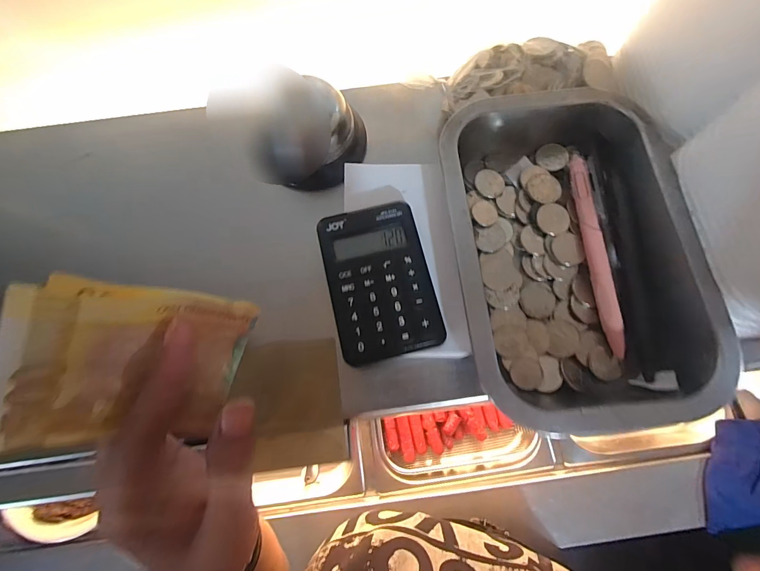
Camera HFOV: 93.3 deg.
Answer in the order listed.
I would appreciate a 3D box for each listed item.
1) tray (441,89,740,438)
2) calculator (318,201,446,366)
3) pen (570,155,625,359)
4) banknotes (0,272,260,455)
[{"bbox_3d":[0.116,-0.021,0.227,0.137,0.044,0.210,-6,73,0],"label":"tray"},{"bbox_3d":[0.000,-0.004,0.217,0.061,0.007,0.093,-13,74,-2],"label":"calculator"},{"bbox_3d":[0.140,-0.022,0.233,0.011,0.015,0.131,-4,73,0],"label":"pen"},{"bbox_3d":[-0.098,0.034,0.145,0.009,0.081,0.070,37,104,39],"label":"banknotes"}]

